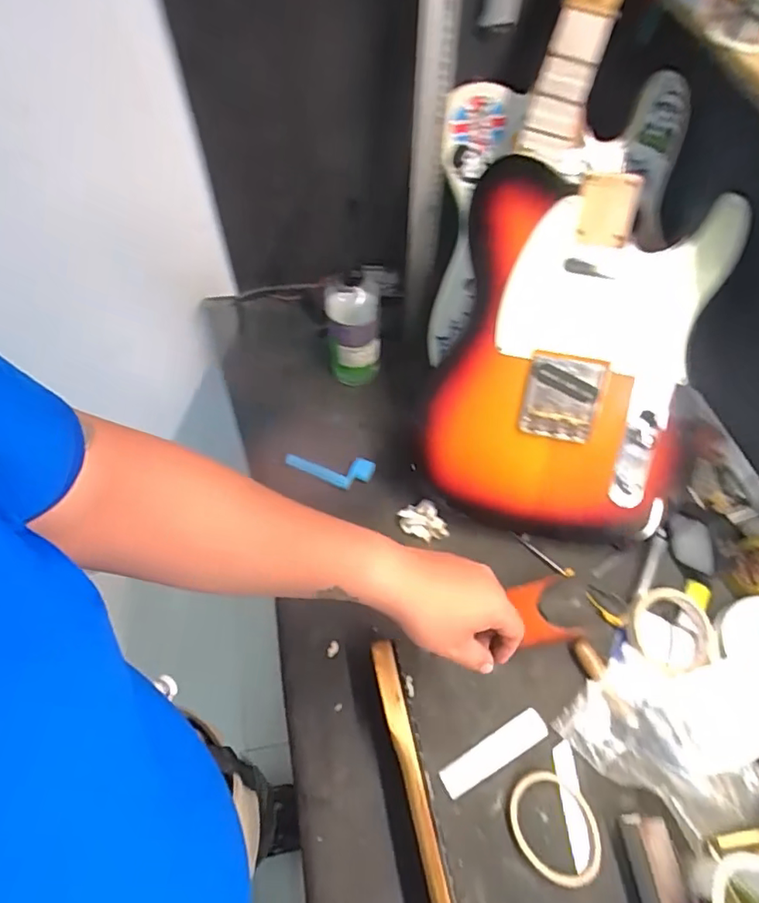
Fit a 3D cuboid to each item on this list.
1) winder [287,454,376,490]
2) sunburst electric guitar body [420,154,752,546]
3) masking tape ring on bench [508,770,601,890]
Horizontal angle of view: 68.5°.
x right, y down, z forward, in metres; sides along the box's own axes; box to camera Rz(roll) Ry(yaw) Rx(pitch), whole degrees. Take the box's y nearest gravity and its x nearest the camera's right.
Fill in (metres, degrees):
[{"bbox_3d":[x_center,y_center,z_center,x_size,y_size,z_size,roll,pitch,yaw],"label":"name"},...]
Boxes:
[{"bbox_3d":[-0.066,0.024,0.715,0.114,0.029,0.036,6,61,4],"label":"winder"},{"bbox_3d":[0.211,-0.086,0.611,0.284,0.384,0.048,12,17,3],"label":"sunburst electric guitar body"},{"bbox_3d":[0.168,0.359,0.532,0.076,0.008,0.091,-41,68,-20],"label":"masking tape ring on bench"}]

